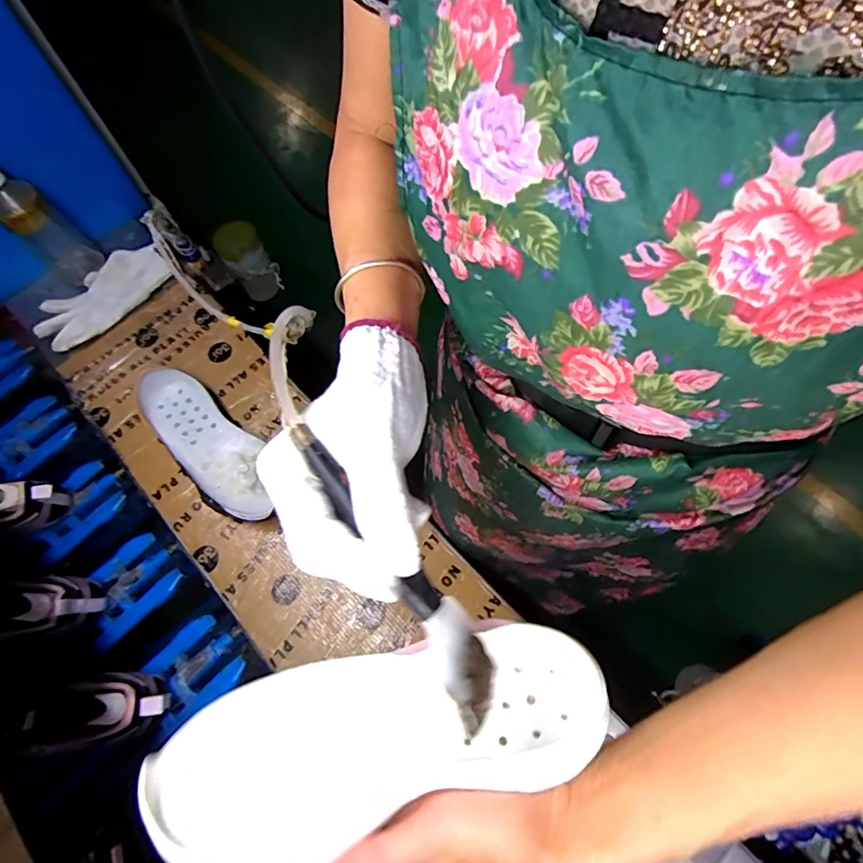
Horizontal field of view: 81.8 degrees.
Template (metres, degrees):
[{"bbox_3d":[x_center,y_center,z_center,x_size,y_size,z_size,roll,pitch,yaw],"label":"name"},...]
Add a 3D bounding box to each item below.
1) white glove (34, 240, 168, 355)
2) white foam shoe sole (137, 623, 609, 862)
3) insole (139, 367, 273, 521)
[{"bbox_3d":[-0.472,-0.196,0.720,0.083,0.033,0.194,37,76,14],"label":"white glove"},{"bbox_3d":[-0.023,0.156,0.257,0.218,0.040,0.083,-9,48,-9],"label":"white foam shoe sole"},{"bbox_3d":[-0.275,0.014,0.619,0.262,0.052,0.089,38,76,15],"label":"insole"}]

